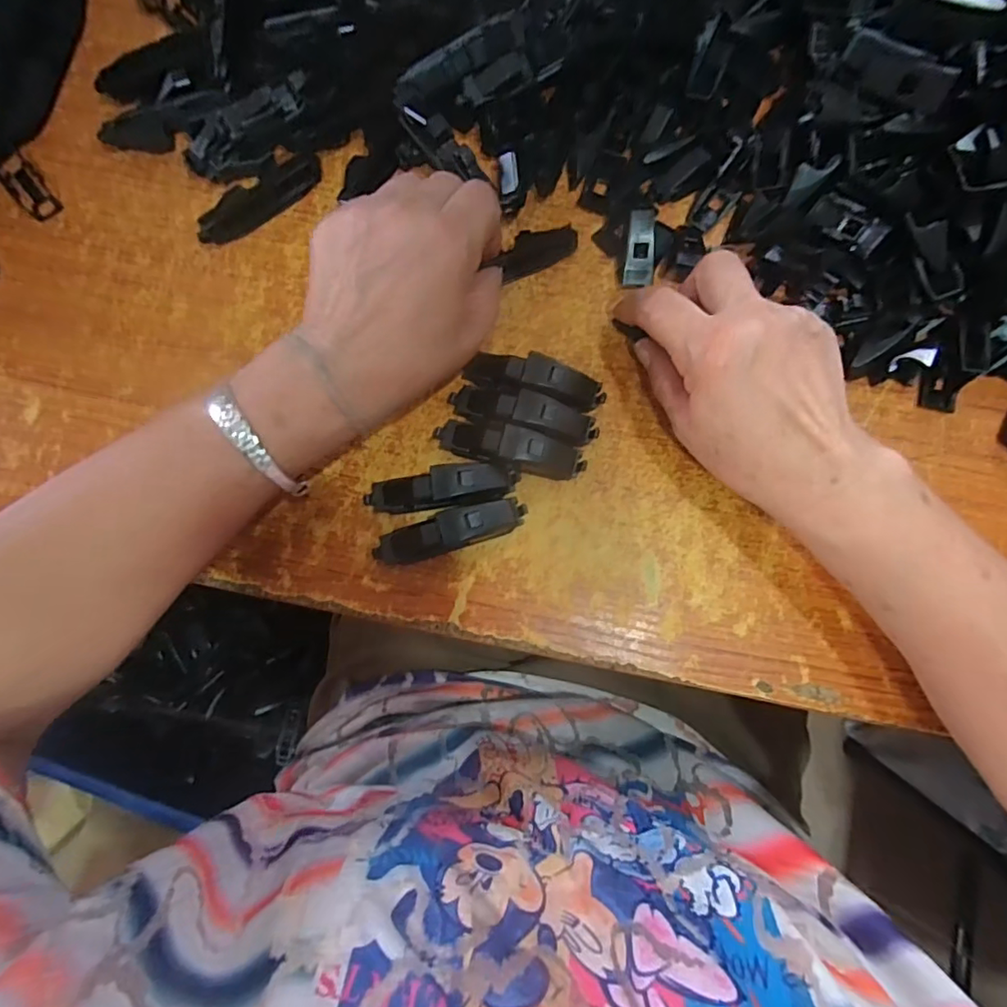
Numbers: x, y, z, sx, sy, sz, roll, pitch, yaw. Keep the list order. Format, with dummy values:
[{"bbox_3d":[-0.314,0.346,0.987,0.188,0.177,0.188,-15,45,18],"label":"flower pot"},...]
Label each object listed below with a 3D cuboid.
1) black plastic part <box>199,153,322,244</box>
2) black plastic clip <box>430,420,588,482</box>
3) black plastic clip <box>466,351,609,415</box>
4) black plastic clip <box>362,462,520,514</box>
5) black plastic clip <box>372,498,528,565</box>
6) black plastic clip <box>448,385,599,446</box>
[{"bbox_3d":[-0.146,-0.183,0.331,0.082,0.013,0.020,-39,83,-7],"label":"black plastic part"},{"bbox_3d":[0.003,-0.030,0.300,0.082,0.021,0.020,15,80,1],"label":"black plastic clip"},{"bbox_3d":[0.018,-0.068,0.307,0.076,0.024,0.021,15,80,1],"label":"black plastic clip"},{"bbox_3d":[-0.033,-0.008,0.293,0.081,0.023,0.022,-12,80,-3],"label":"black plastic clip"},{"bbox_3d":[-0.028,0.015,0.290,0.081,0.021,0.019,-16,81,-4],"label":"black plastic clip"},{"bbox_3d":[0.011,-0.050,0.302,0.082,0.022,0.019,16,80,2],"label":"black plastic clip"}]

